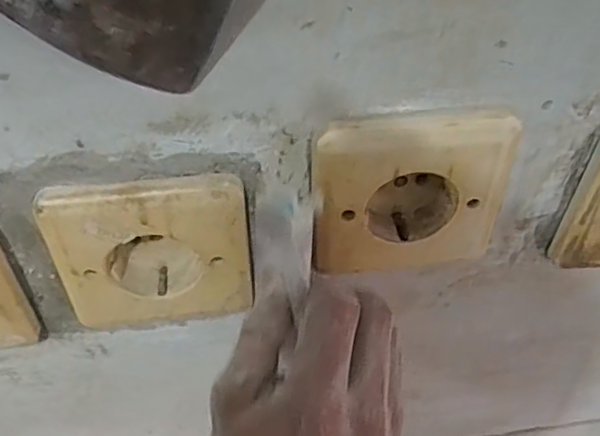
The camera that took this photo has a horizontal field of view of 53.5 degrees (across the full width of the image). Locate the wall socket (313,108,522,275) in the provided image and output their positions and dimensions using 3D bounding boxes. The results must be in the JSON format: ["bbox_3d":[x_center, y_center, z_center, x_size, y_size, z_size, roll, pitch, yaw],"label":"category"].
[{"bbox_3d":[0.044,-0.012,0.248,0.078,0.076,0.022,-6,44,-5],"label":"wall socket"}]

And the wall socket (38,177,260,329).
[{"bbox_3d":[-0.060,0.012,0.253,0.076,0.075,0.021,-4,44,-2],"label":"wall socket"}]

